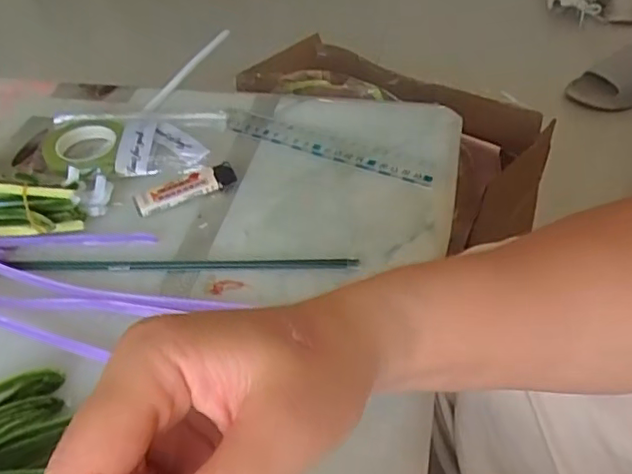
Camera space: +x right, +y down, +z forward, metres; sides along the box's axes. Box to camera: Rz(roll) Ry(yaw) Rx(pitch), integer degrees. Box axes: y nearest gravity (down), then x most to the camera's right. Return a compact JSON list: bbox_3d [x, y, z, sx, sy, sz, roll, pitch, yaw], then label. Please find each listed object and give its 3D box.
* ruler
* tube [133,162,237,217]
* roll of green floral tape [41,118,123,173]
[{"bbox_3d":[0.005,-0.074,0.492,0.190,0.004,0.026,20,51,23],"label":"ruler"},{"bbox_3d":[-0.100,-0.038,0.458,0.079,0.008,0.022,-21,47,-14],"label":"tube"},{"bbox_3d":[-0.194,-0.072,0.496,0.064,0.024,0.073,-6,45,0],"label":"roll of green floral tape"}]

